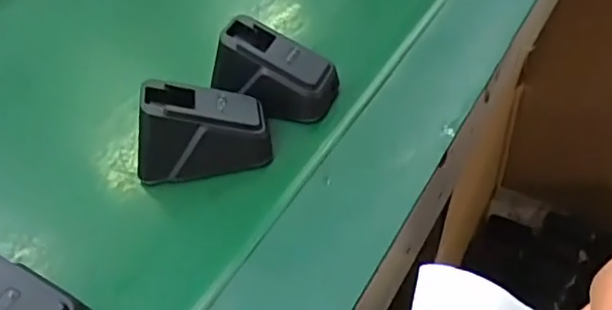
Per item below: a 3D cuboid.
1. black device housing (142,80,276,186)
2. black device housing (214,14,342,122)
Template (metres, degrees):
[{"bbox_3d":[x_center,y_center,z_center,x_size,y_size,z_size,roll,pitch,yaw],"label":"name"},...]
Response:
[{"bbox_3d":[-0.054,-0.014,0.320,0.068,0.037,0.037,-9,44,-2],"label":"black device housing"},{"bbox_3d":[-0.015,-0.048,0.351,0.067,0.038,0.043,9,46,16],"label":"black device housing"}]

